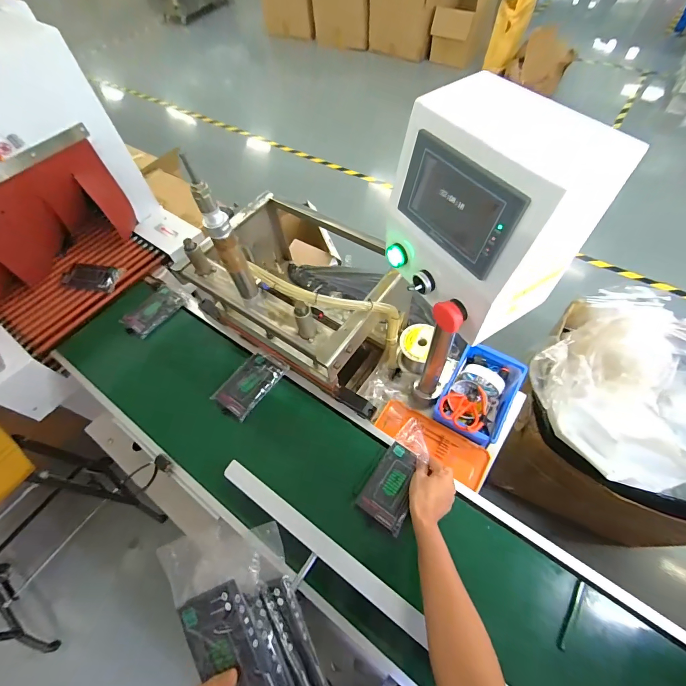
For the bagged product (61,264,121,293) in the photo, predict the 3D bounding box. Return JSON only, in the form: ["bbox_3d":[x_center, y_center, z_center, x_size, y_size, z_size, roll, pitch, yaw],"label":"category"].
[{"bbox_3d":[-0.708,-0.185,0.980,0.153,0.017,0.080,9,75,0],"label":"bagged product"}]

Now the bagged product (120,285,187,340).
[{"bbox_3d":[-0.485,-0.080,0.888,0.092,0.022,0.149,36,68,22],"label":"bagged product"}]

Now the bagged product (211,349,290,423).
[{"bbox_3d":[-0.200,0.089,0.763,0.097,0.026,0.159,26,65,19],"label":"bagged product"}]

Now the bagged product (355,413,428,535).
[{"bbox_3d":[0.099,0.230,0.630,0.080,0.035,0.194,21,62,16],"label":"bagged product"}]

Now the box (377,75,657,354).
[{"bbox_3d":[0.146,-0.139,0.387,0.144,0.178,0.191,-28,61,-12],"label":"box"}]

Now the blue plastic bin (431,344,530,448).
[{"bbox_3d":[0.304,0.106,0.759,0.141,0.077,0.219,27,65,19],"label":"blue plastic bin"}]

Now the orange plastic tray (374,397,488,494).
[{"bbox_3d":[0.193,0.216,0.764,0.247,0.042,0.097,25,64,18],"label":"orange plastic tray"}]

